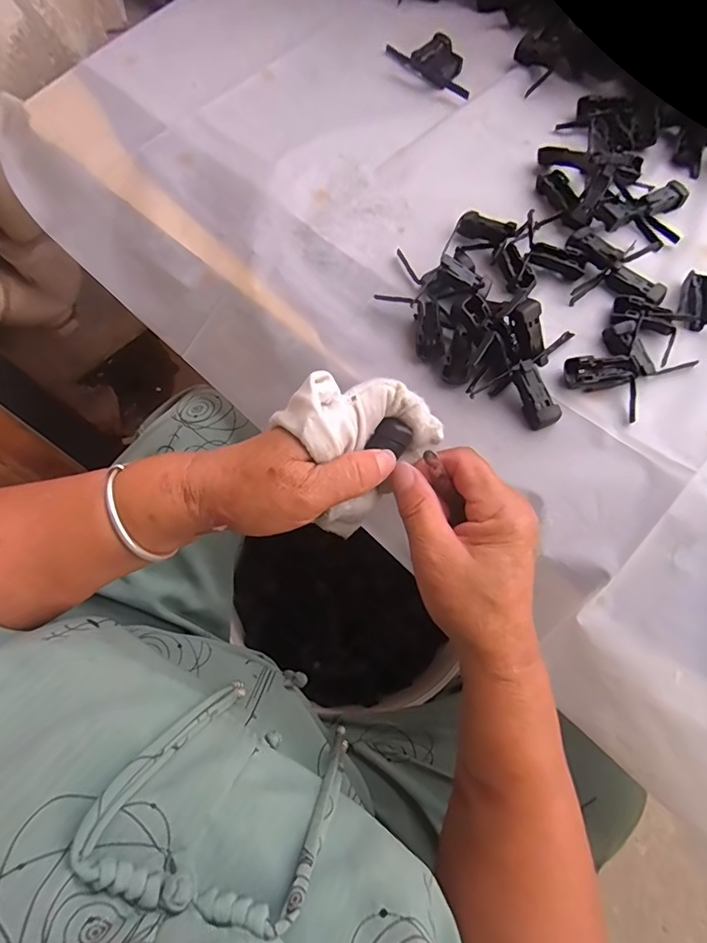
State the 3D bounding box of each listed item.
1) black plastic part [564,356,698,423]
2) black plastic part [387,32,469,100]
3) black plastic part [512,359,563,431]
[{"bbox_3d":[0.207,-0.061,0.351,0.095,0.015,0.045,-1,70,2],"label":"black plastic part"},{"bbox_3d":[0.089,-0.415,0.486,0.050,0.009,0.109,-40,74,-11],"label":"black plastic part"},{"bbox_3d":[0.130,-0.055,0.347,0.019,0.014,0.049,-23,88,-6],"label":"black plastic part"}]

